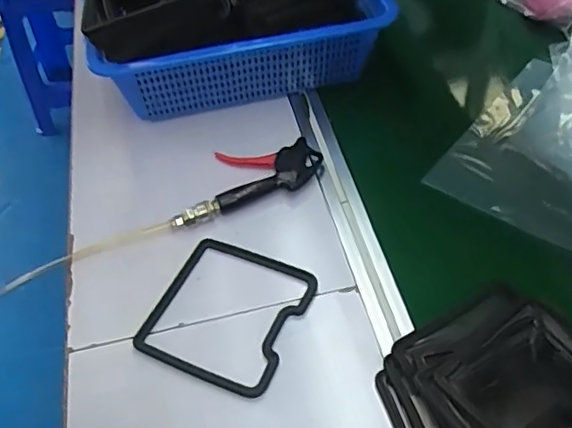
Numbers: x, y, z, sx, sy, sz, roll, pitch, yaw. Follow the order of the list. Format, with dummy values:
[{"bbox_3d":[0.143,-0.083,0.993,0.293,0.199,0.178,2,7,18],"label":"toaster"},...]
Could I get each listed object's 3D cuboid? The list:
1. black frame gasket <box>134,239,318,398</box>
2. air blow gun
[{"bbox_3d":[-0.060,0.096,0.621,0.147,0.011,0.146,17,52,18],"label":"black frame gasket"},{"bbox_3d":[-0.050,-0.042,0.736,0.191,0.030,0.078,-19,50,-12],"label":"air blow gun"}]

